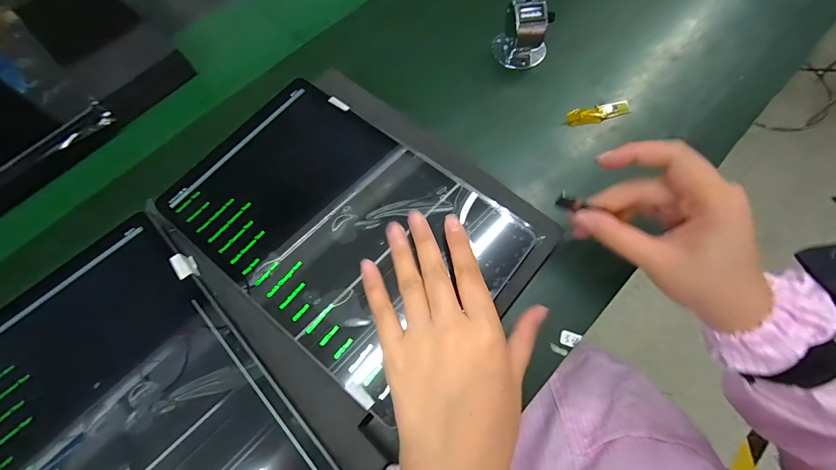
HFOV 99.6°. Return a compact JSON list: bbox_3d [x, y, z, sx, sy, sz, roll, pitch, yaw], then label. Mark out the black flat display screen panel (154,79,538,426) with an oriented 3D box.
[{"bbox_3d":[-0.062,-0.012,0.272,0.249,0.004,0.165,37,75,15],"label":"black flat display screen panel"}]

